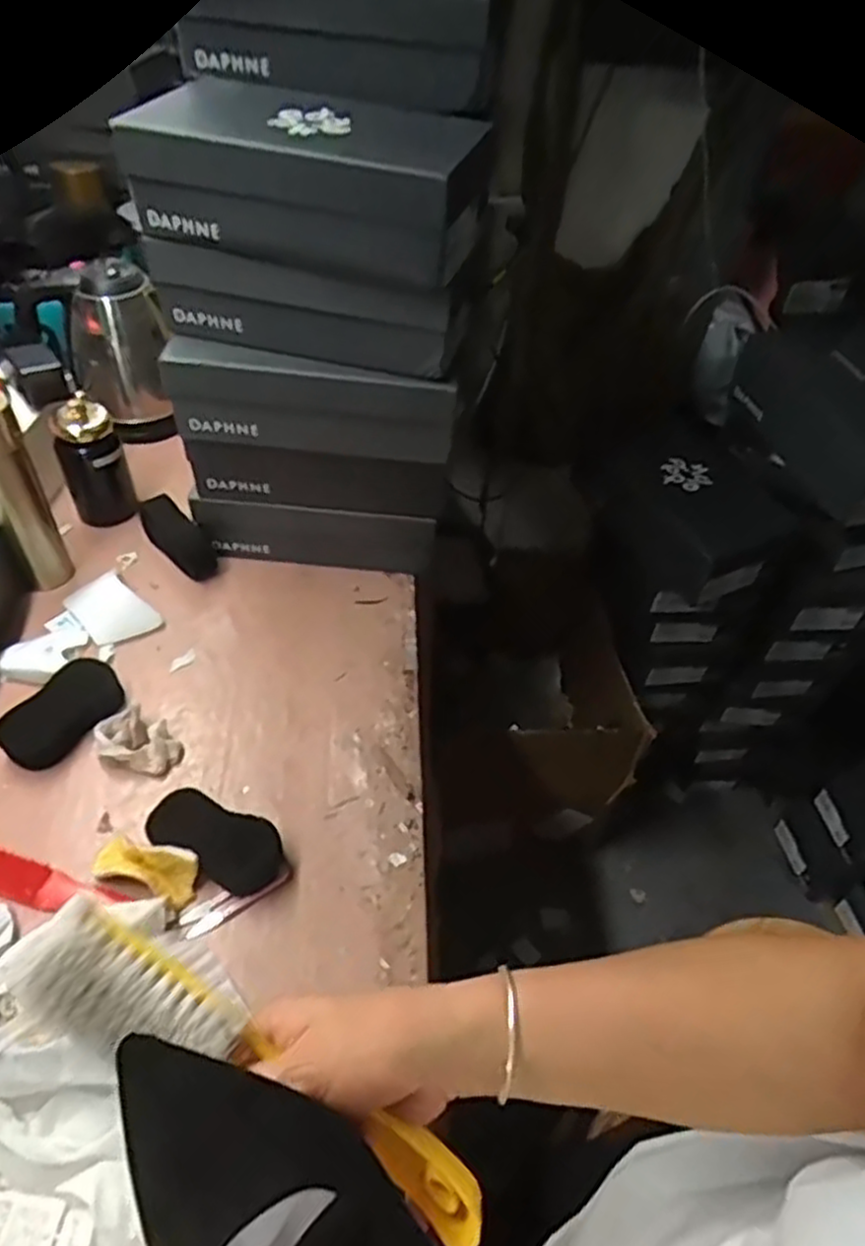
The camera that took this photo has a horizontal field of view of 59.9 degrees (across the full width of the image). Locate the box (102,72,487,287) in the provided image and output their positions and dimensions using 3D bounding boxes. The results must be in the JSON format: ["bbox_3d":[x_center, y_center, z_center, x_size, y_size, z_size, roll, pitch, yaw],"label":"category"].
[{"bbox_3d":[-0.105,-0.398,0.672,0.302,0.101,0.142,17,49,10],"label":"box"}]

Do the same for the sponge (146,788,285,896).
[{"bbox_3d":[-0.199,0.199,0.690,0.122,0.033,0.059,20,49,12],"label":"sponge"}]

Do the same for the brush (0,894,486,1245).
[{"bbox_3d":[-0.075,0.199,0.333,0.231,0.033,0.050,37,51,-5],"label":"brush"}]

